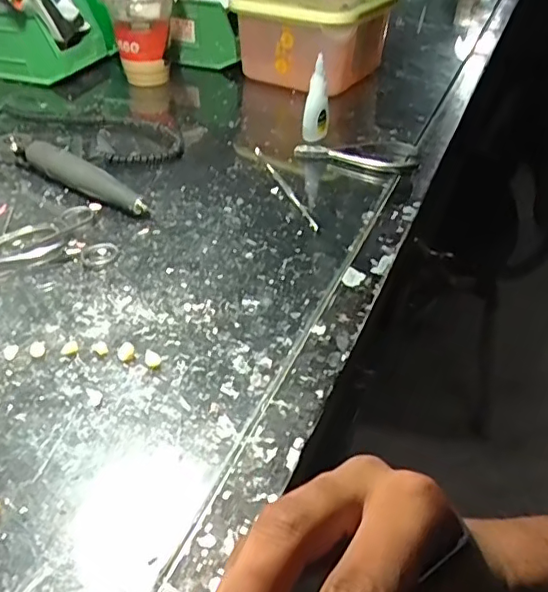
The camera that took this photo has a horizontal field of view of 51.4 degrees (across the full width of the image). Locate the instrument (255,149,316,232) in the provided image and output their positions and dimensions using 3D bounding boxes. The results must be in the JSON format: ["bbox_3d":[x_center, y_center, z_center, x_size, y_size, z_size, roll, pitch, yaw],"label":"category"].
[{"bbox_3d":[0.008,-0.109,0.548,0.009,0.008,0.170,-10,41,-17],"label":"instrument"}]

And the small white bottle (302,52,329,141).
[{"bbox_3d":[0.047,-0.210,0.614,0.028,0.090,0.028,4,40,3],"label":"small white bottle"}]

